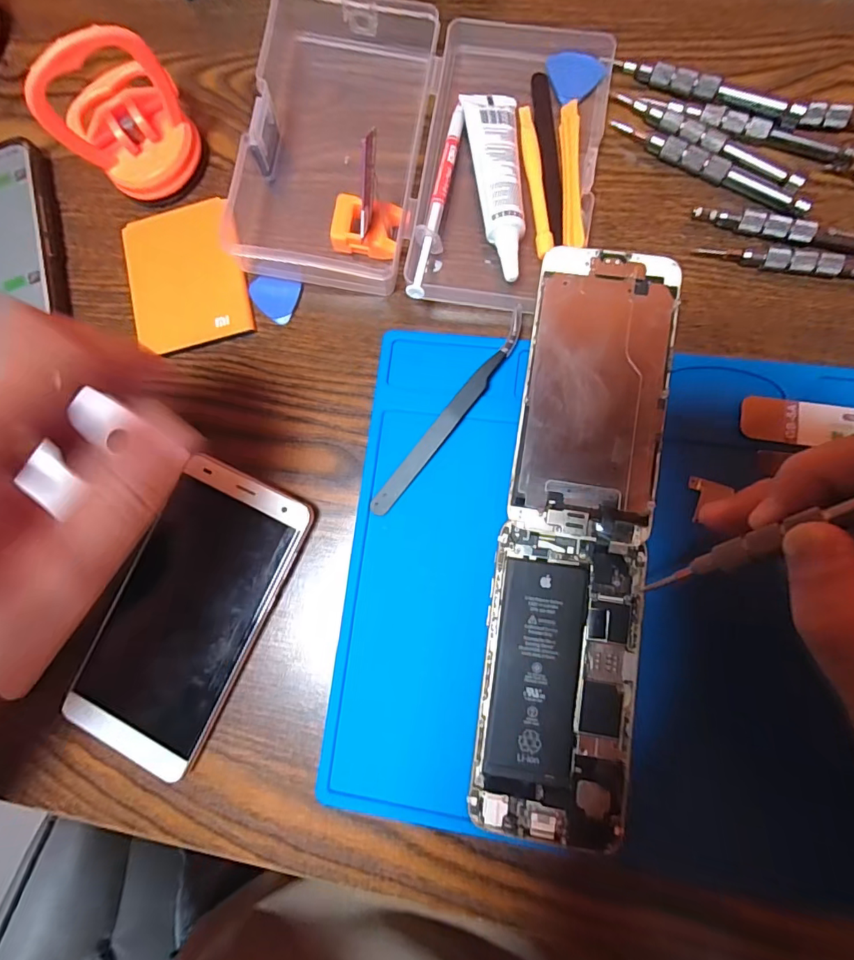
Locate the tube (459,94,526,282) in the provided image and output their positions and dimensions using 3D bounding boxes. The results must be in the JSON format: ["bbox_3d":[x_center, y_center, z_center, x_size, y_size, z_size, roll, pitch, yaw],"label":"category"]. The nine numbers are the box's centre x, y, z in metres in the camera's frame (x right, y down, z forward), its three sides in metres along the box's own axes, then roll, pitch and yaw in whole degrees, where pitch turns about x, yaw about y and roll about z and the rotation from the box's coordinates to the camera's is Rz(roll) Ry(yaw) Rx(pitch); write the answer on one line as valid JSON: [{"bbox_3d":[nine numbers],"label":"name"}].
[{"bbox_3d":[0.034,-0.147,0.239,0.027,0.017,0.103,-3,82,6],"label":"tube"}]

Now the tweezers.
[{"bbox_3d":[0.012,-0.031,0.232,0.012,0.008,0.117,38,88,10],"label":"tweezers"}]

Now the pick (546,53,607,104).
[{"bbox_3d":[0.078,-0.213,0.250,0.028,0.004,0.029,0,87,6],"label":"pick"}]

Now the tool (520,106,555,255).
[{"bbox_3d":[0.055,-0.152,0.243,0.009,0.004,0.081,-6,82,5],"label":"tool"}]

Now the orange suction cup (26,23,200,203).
[{"bbox_3d":[-0.161,-0.189,0.243,0.057,0.069,0.057,-1,83,6],"label":"orange suction cup"}]

